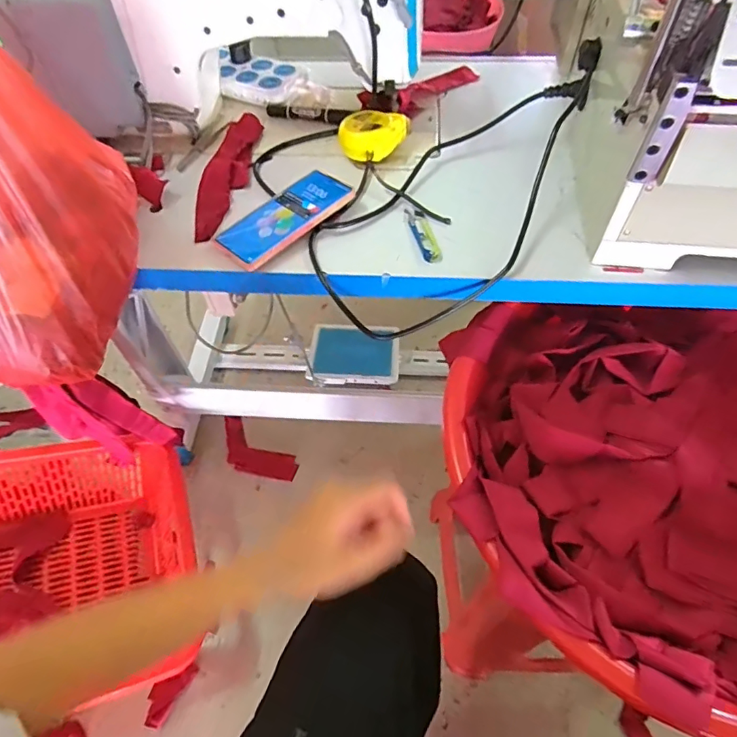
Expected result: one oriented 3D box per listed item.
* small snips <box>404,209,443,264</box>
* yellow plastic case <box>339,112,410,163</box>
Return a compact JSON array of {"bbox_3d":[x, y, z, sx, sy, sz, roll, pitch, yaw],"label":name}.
[{"bbox_3d":[0.066,-0.159,0.585,0.024,0.009,0.091,-12,56,-6],"label":"small snips"},{"bbox_3d":[0.006,-0.313,0.657,0.067,0.031,0.089,30,62,20],"label":"yellow plastic case"}]

